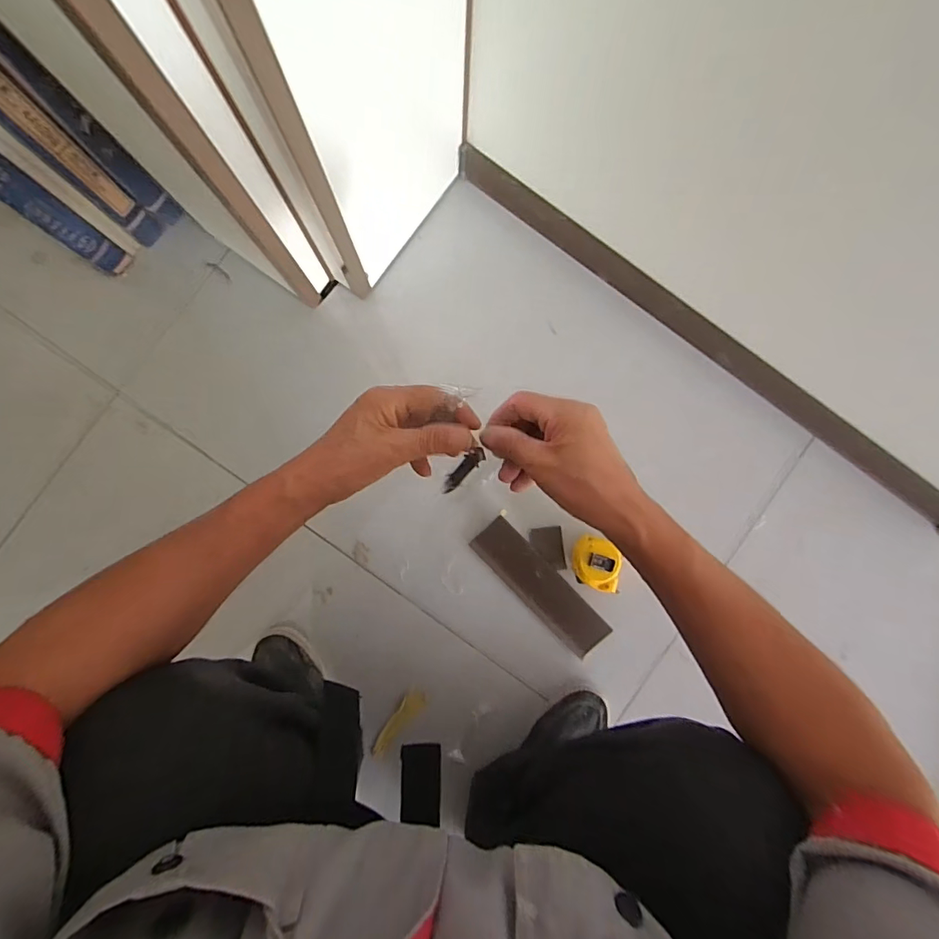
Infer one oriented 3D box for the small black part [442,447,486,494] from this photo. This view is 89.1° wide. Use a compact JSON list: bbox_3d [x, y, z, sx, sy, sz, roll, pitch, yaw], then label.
[{"bbox_3d":[-0.007,0.003,0.412,0.013,0.004,0.061,44,127,1],"label":"small black part"}]

